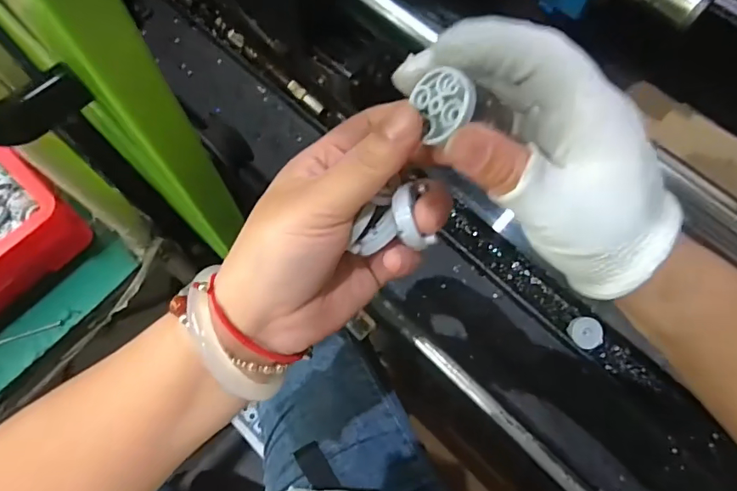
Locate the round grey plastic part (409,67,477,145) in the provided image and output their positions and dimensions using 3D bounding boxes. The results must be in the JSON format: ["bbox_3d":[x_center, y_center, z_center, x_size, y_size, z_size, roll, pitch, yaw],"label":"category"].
[{"bbox_3d":[0.029,-0.054,0.187,0.006,0.022,0.025,5,69,-47],"label":"round grey plastic part"}]

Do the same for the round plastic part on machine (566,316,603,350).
[{"bbox_3d":[0.212,0.086,0.476,0.034,0.010,0.030,2,69,1],"label":"round plastic part on machine"}]

